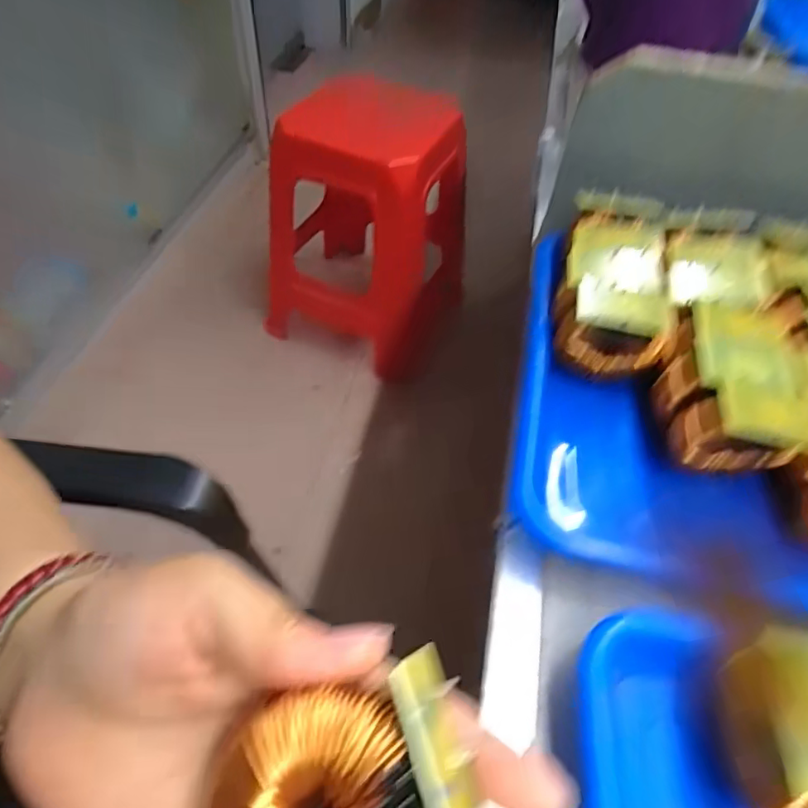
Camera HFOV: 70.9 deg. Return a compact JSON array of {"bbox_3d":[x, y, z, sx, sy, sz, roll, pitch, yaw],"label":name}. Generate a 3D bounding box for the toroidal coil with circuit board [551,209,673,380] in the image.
[{"bbox_3d":[0.125,-0.069,0.345,0.060,0.046,0.103,10,51,4],"label":"toroidal coil with circuit board"}]

